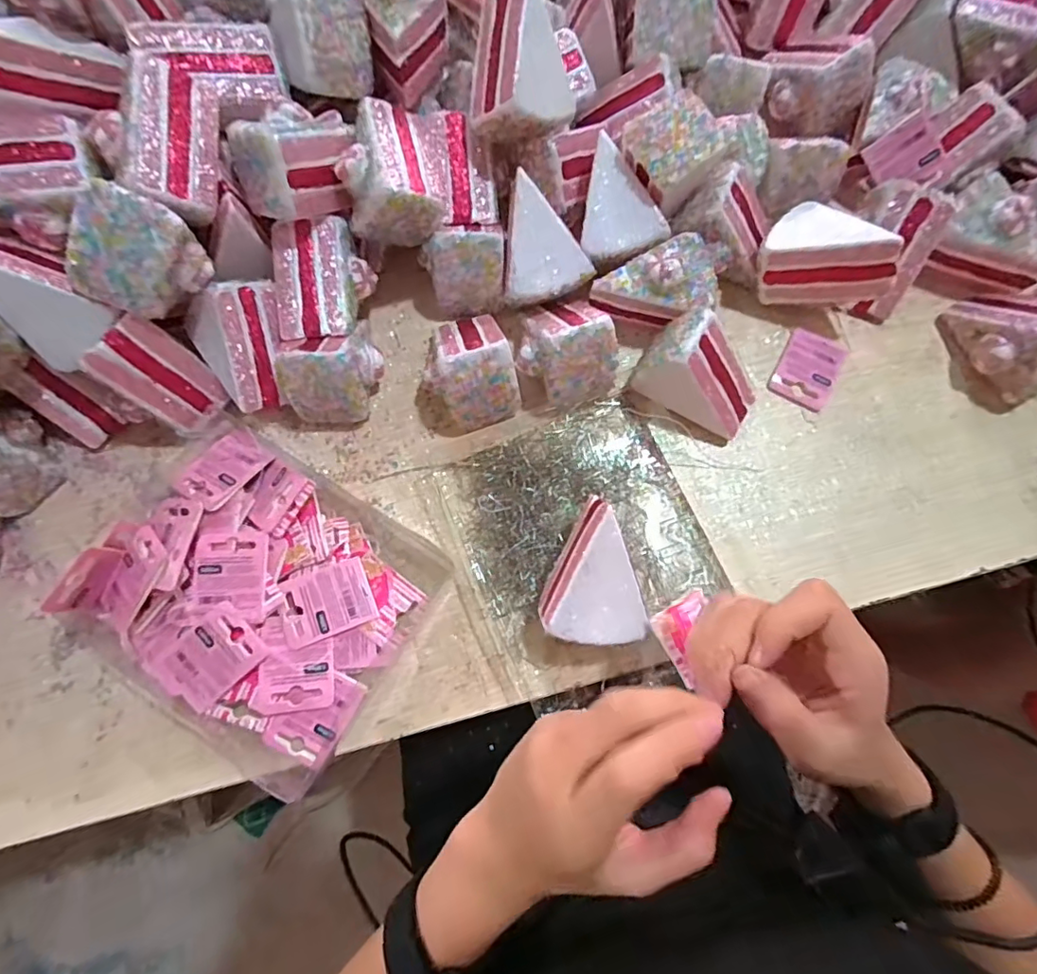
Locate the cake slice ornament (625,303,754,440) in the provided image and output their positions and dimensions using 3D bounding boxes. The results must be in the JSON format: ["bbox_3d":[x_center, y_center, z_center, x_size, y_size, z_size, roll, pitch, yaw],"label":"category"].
[{"bbox_3d":[0.133,-0.081,0.388,0.090,0.061,0.060,28,79,7],"label":"cake slice ornament"}]

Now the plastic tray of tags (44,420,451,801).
[{"bbox_3d":[-0.177,0.068,0.358,0.209,0.039,0.182,31,79,7],"label":"plastic tray of tags"}]

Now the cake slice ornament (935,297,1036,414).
[{"bbox_3d":[0.369,-0.113,0.395,0.074,0.061,0.088,-33,79,-7],"label":"cake slice ornament"}]

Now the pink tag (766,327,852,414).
[{"bbox_3d":[0.228,-0.094,0.423,0.045,0.004,0.061,30,79,7],"label":"pink tag"}]

